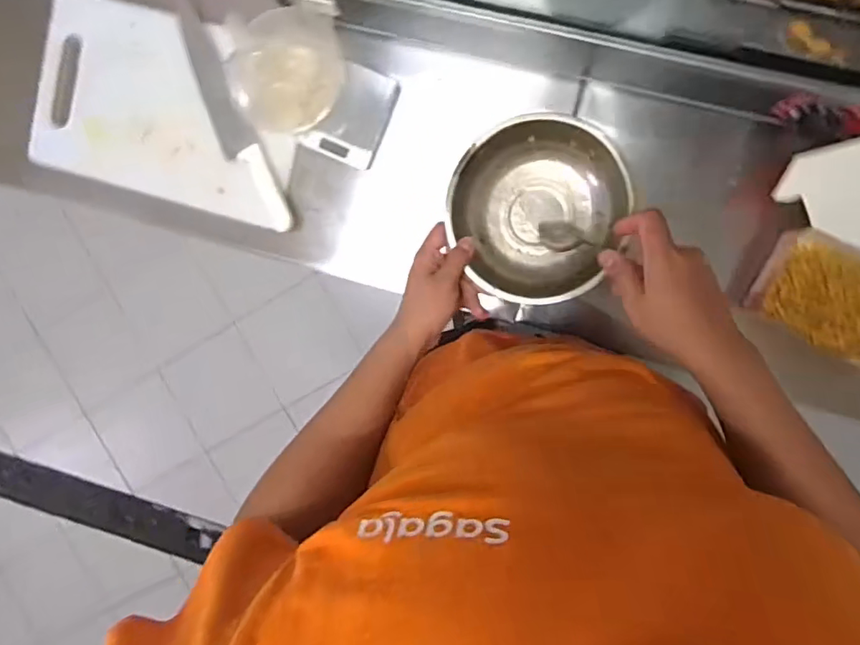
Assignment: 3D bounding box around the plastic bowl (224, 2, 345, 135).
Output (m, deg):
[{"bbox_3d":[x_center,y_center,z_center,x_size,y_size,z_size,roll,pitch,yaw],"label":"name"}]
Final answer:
[{"bbox_3d":[-0.187,-0.330,0.702,0.130,0.067,0.157,28,99,3],"label":"plastic bowl"}]

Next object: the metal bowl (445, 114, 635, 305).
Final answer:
[{"bbox_3d":[0.117,-0.127,0.622,0.185,0.079,0.195,1,97,7],"label":"metal bowl"}]

